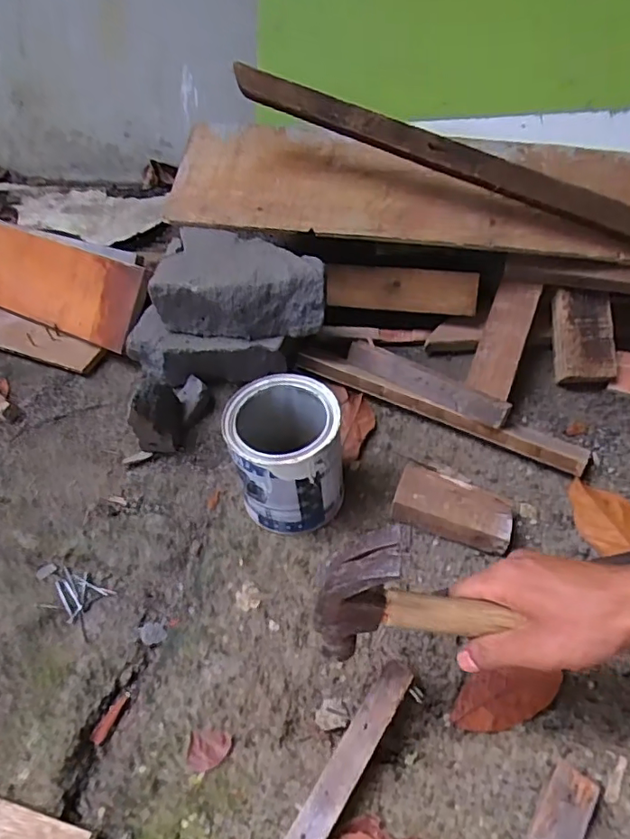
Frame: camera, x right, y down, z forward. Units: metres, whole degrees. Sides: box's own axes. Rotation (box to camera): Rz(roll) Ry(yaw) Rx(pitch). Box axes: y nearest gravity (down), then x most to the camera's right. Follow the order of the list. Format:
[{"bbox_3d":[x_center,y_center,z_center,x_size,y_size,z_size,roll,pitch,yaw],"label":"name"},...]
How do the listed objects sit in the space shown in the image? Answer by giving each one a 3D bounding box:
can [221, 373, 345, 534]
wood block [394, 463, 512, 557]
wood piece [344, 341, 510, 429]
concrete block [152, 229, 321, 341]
[{"bbox_3d":[-0.029,0.039,0.570,0.103,0.131,0.109,-1,49,1],"label":"can"},{"bbox_3d":[0.143,0.090,0.580,0.114,0.043,0.054,16,52,15],"label":"wood block"},{"bbox_3d":[0.127,-0.043,0.659,0.201,0.030,0.023,28,55,22],"label":"wood piece"},{"bbox_3d":[-0.081,-0.162,0.676,0.193,0.073,0.119,8,50,7],"label":"concrete block"}]

